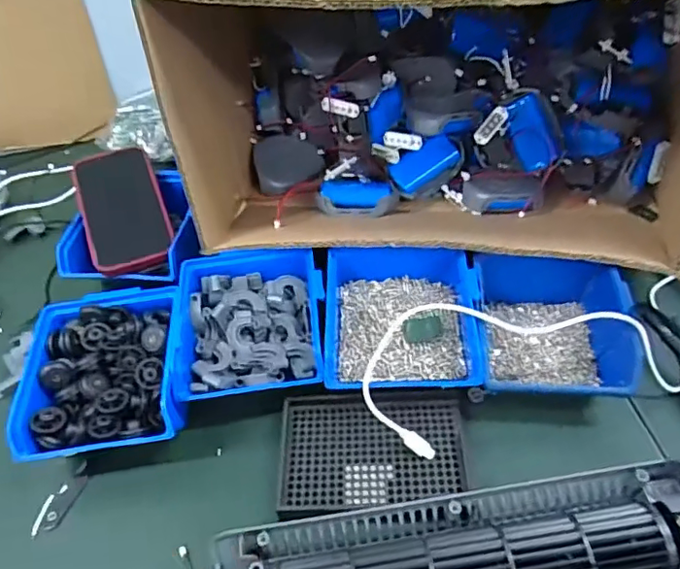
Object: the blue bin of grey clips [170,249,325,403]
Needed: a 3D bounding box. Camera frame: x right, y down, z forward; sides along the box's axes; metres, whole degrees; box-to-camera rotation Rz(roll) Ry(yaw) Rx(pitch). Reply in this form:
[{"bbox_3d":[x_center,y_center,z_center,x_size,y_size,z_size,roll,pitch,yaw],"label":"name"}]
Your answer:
[{"bbox_3d":[-0.072,0.032,0.462,0.115,0.055,0.125,-9,48,-1],"label":"blue bin of grey clips"}]

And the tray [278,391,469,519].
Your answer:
[{"bbox_3d":[0.023,0.116,0.407,0.134,0.011,0.088,-8,48,-1],"label":"tray"}]

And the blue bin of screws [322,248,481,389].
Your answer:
[{"bbox_3d":[0.050,0.024,0.455,0.117,0.050,0.139,-1,48,6],"label":"blue bin of screws"}]

